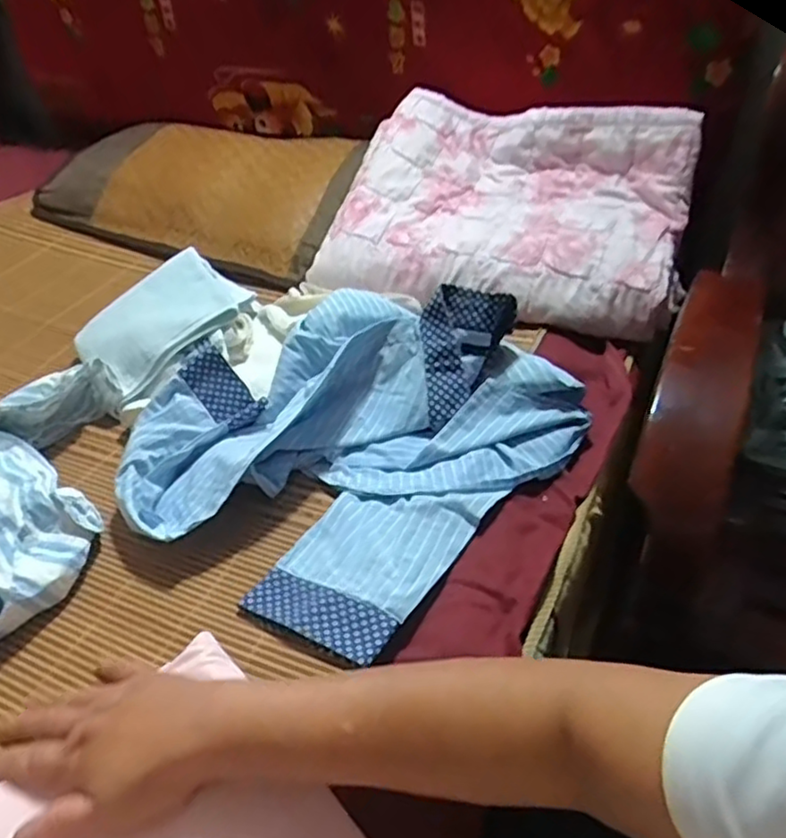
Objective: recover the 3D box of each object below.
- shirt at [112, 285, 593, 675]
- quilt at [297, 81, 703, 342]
[{"bbox_3d":[-0.042,0.001,0.657,0.358,0.103,0.370,23,45,29],"label":"shirt"},{"bbox_3d":[0.156,-0.290,0.892,0.441,0.100,0.348,14,59,17],"label":"quilt"}]

